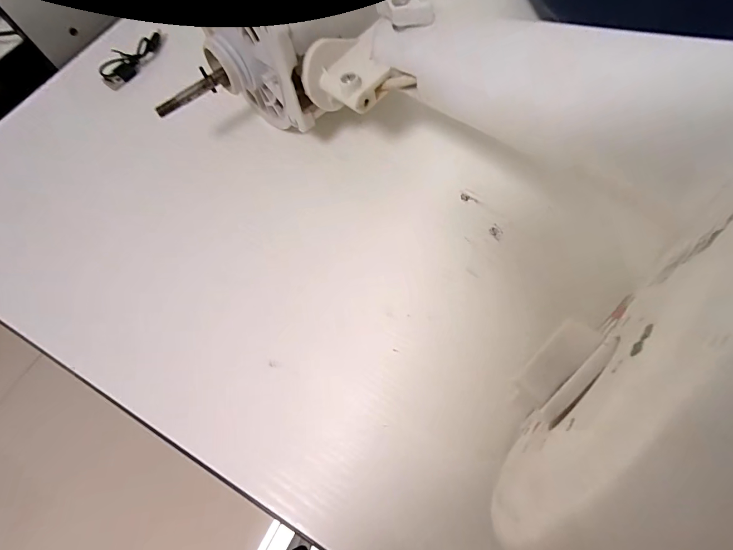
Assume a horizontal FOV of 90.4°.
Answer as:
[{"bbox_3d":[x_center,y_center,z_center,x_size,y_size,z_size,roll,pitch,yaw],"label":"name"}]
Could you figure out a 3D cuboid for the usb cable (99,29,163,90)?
[{"bbox_3d":[-0.209,-0.194,0.325,0.021,0.017,0.072,17,69,8],"label":"usb cable"}]

